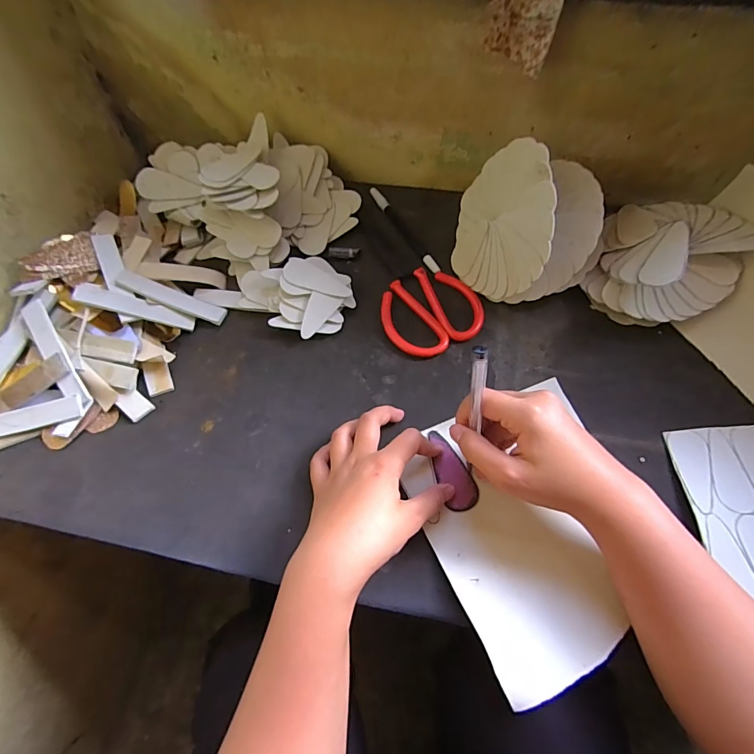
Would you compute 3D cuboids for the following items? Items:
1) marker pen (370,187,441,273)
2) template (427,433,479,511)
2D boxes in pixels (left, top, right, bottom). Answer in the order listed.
[{"bbox_3d":[0.031,-0.171,0.469,0.014,0.008,0.145,-27,65,-12],"label":"marker pen"},{"bbox_3d":[0.062,0.078,0.347,0.026,0.008,0.069,-20,65,-9],"label":"template"}]

